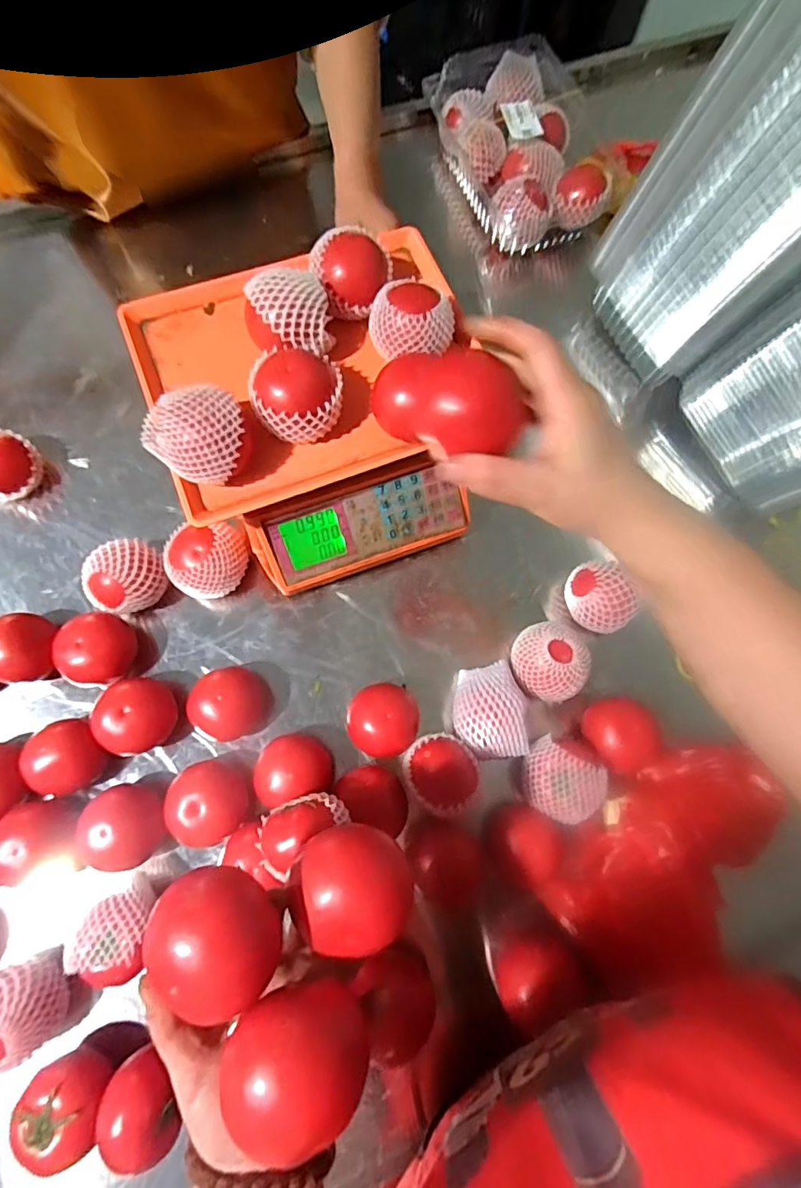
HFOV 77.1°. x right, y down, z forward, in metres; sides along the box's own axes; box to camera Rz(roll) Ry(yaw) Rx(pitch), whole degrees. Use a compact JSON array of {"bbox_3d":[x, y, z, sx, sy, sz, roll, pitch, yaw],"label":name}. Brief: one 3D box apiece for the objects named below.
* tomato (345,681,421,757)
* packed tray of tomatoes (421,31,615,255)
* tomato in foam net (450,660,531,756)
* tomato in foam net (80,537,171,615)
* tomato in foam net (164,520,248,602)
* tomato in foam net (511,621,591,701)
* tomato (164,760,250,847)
[{"bbox_3d":[-0.016,0.120,0.479,0.066,0.054,0.063,0,74,-2],"label":"tomato"},{"bbox_3d":[0.157,-0.583,0.653,0.194,0.077,0.273,-15,75,-6],"label":"packed tray of tomatoes"},{"bbox_3d":[0.083,0.107,0.475,0.063,0.053,0.083,6,74,0],"label":"tomato in foam net"},{"bbox_3d":[-0.264,-0.014,0.495,0.063,0.058,0.070,24,75,5],"label":"tomato in foam net"},{"bbox_3d":[-0.189,-0.032,0.499,0.076,0.062,0.066,-14,75,-6],"label":"tomato in foam net"},{"bbox_3d":[0.144,0.066,0.488,0.069,0.056,0.069,0,74,-2],"label":"tomato in foam net"},{"bbox_3d":[-0.171,0.187,0.453,0.066,0.049,0.069,-15,75,-6],"label":"tomato"}]

